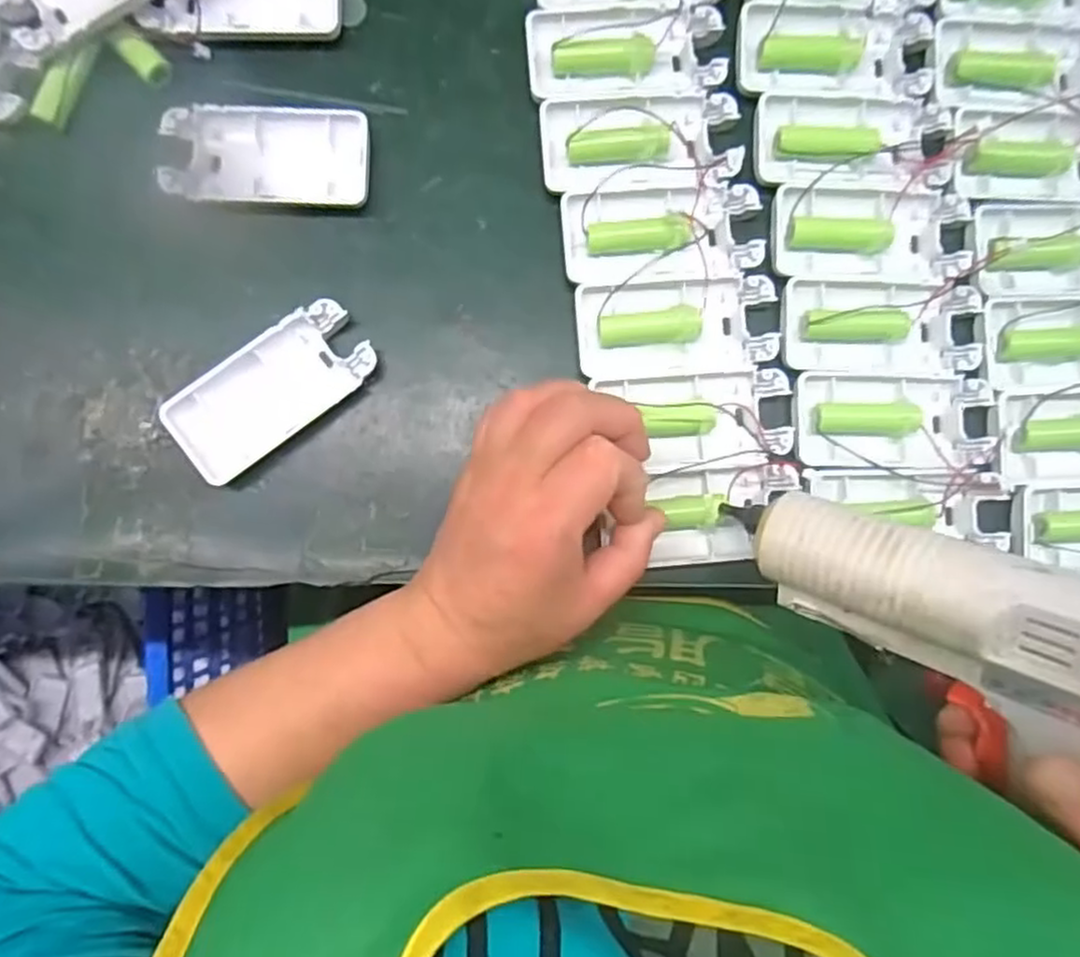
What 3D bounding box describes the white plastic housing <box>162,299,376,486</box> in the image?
[{"bbox_3d":[-0.123,-0.040,0.336,0.093,0.013,0.044,-37,89,-4],"label":"white plastic housing"}]

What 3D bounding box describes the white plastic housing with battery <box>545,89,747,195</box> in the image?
[{"bbox_3d":[0.048,-0.161,0.346,0.092,0.013,0.045,-4,87,-3],"label":"white plastic housing with battery"}]

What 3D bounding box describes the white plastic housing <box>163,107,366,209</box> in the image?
[{"bbox_3d":[-0.127,-0.151,0.343,0.093,0.011,0.047,1,87,-3],"label":"white plastic housing"}]

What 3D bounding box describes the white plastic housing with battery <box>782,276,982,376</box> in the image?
[{"bbox_3d":[0.163,-0.074,0.353,0.092,0.023,0.047,0,87,-3],"label":"white plastic housing with battery"}]

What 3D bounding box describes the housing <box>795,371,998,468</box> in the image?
[{"bbox_3d":[0.169,-0.028,0.352,0.095,0.019,0.046,2,87,-3],"label":"housing"}]

